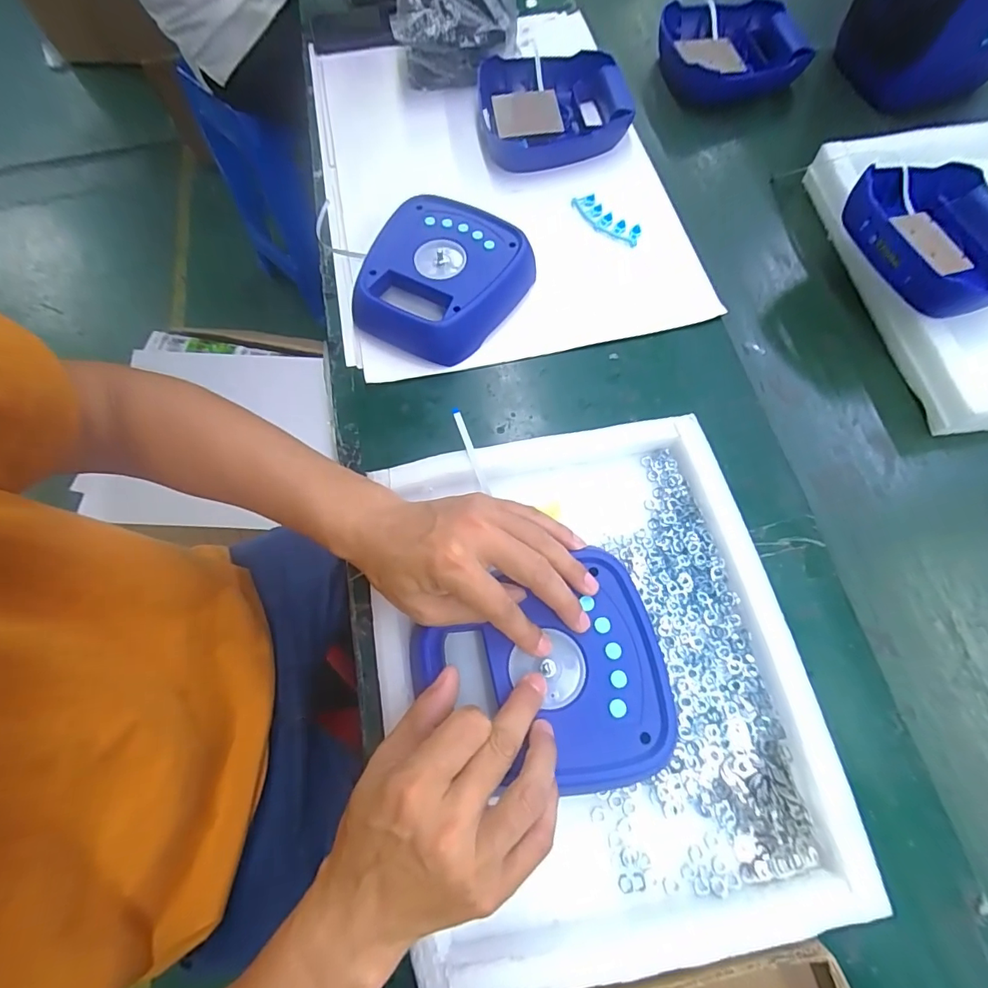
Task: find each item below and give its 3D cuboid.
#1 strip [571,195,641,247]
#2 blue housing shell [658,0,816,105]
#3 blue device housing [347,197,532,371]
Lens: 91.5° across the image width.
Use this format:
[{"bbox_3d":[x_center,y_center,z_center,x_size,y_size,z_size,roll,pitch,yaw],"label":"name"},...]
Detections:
[{"bbox_3d":[0.131,-0.314,0.557,0.034,0.017,0.090,-37,71,-11],"label":"strip"},{"bbox_3d":[0.314,-0.589,0.644,0.171,0.059,0.145,2,68,4],"label":"blue housing shell"},{"bbox_3d":[-0.056,-0.222,0.503,0.160,0.047,0.166,32,73,14],"label":"blue device housing"}]

